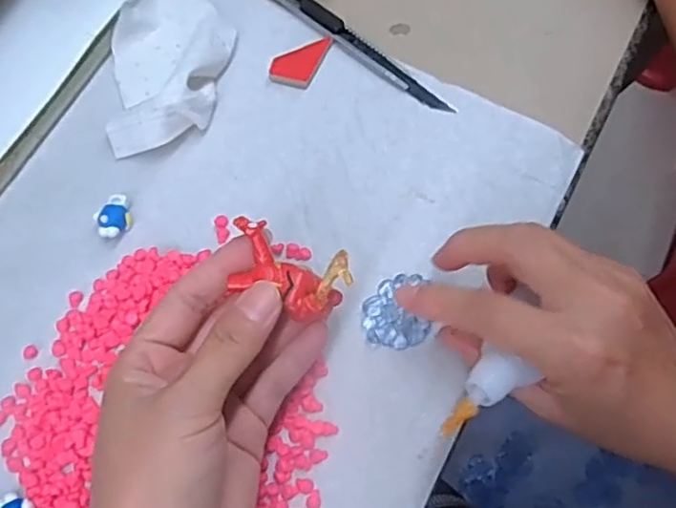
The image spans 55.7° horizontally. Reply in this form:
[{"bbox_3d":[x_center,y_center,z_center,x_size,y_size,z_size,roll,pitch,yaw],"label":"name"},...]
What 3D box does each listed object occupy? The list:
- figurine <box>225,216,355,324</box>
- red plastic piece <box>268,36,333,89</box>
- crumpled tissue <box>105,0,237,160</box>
[{"bbox_3d":[-0.020,0.007,0.243,0.047,0.014,0.028,21,74,8],"label":"figurine"},{"bbox_3d":[-0.020,-0.104,0.341,0.023,0.005,0.034,23,72,11],"label":"red plastic piece"},{"bbox_3d":[-0.088,-0.104,0.332,0.062,0.026,0.101,-5,69,1],"label":"crumpled tissue"}]

